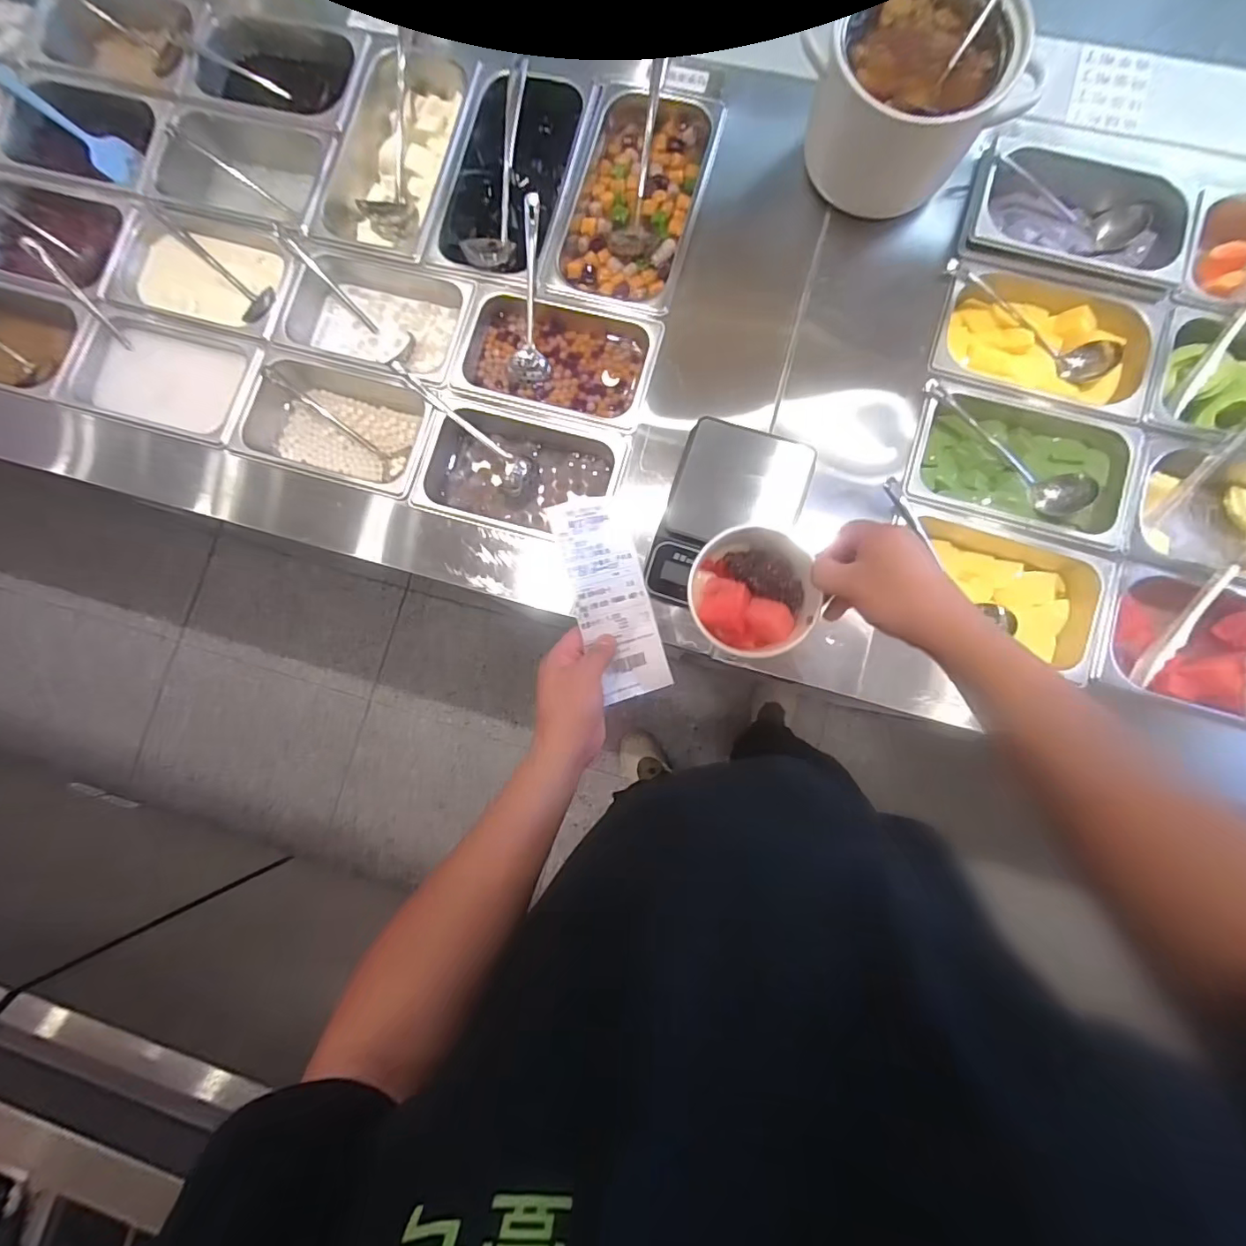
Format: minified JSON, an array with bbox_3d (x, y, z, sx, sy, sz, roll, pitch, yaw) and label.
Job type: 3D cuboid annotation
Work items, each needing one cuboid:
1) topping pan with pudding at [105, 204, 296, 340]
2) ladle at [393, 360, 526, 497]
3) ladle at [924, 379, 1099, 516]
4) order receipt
[{"bbox_3d":[-0.546,-0.466,0.720,0.220,0.079,0.149,12,86,3],"label":"topping pan with pudding"},{"bbox_3d":[-0.203,-0.260,0.693,0.048,0.063,0.216,-43,85,-1],"label":"ladle"},{"bbox_3d":[0.478,-0.222,0.674,0.246,0.041,0.057,40,88,5],"label":"ladle"},{"bbox_3d":[-0.010,-0.024,0.510,0.073,0.016,0.192,-16,94,-19],"label":"order receipt"}]

